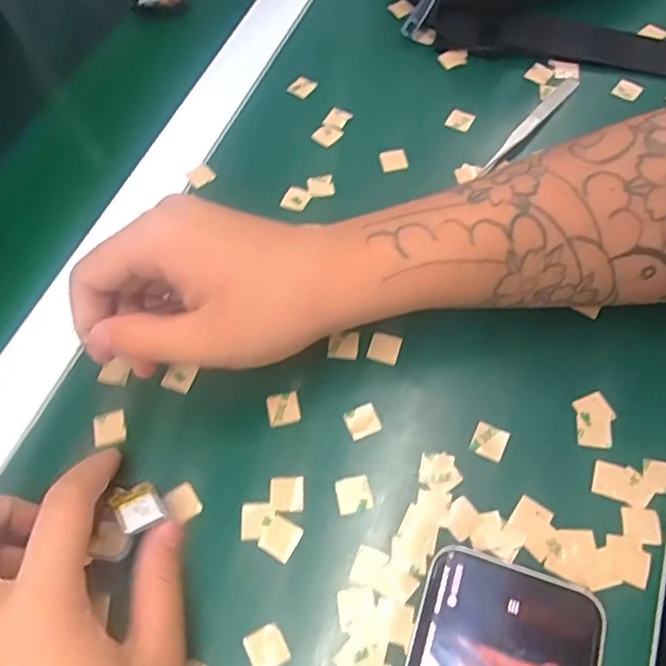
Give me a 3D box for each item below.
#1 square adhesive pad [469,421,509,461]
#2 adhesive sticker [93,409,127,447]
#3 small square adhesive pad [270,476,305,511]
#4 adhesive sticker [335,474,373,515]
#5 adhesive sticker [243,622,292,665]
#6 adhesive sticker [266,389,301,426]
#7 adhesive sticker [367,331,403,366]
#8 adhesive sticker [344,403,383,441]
[{"bbox_3d":[0.074,0.051,0.280,0.015,0.004,0.016,23,65,15],"label":"square adhesive pad"},{"bbox_3d":[-0.111,0.047,0.294,0.015,0.004,0.018,-17,61,-6],"label":"adhesive sticker"},{"bbox_3d":[-0.021,0.073,0.273,0.016,0.004,0.016,-2,61,3],"label":"small square adhesive pad"},{"bbox_3d":[0.009,0.074,0.272,0.015,0.004,0.017,-14,62,-1],"label":"adhesive sticker"},{"bbox_3d":[-0.027,0.129,0.243,0.015,0.004,0.016,-27,63,-11],"label":"adhesive sticker"},{"bbox_3d":[-0.024,0.037,0.294,0.015,0.004,0.016,-14,60,1],"label":"adhesive sticker"},{"bbox_3d":[0.027,0.007,0.307,0.015,0.004,0.016,15,63,11],"label":"adhesive sticker"},{"bbox_3d":[0.014,0.042,0.288,0.015,0.004,0.016,-20,62,-7],"label":"adhesive sticker"}]

